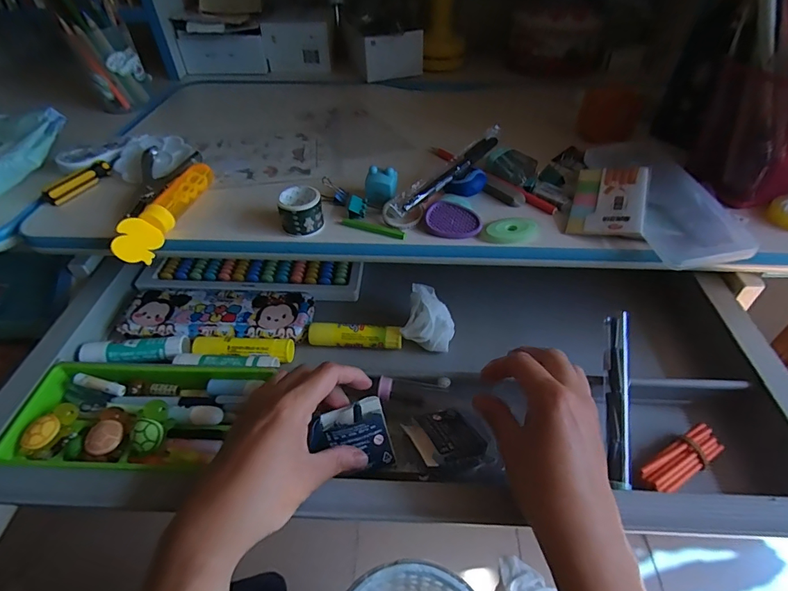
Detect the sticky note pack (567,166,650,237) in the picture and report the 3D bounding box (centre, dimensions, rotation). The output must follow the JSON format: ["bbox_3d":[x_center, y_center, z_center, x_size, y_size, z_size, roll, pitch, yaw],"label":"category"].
[{"bbox_3d":[0.189,-0.083,0.373,0.058,0.011,0.079,4,57,27],"label":"sticky note pack"}]

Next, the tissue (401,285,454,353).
[{"bbox_3d":[0.037,0.019,0.421,0.048,0.052,0.049,13,46,13],"label":"tissue"}]

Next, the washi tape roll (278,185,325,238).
[{"bbox_3d":[-0.082,-0.074,0.372,0.036,0.031,0.039,-11,46,-10],"label":"washi tape roll"}]

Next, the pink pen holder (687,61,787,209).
[{"bbox_3d":[0.328,-0.141,0.371,0.074,0.100,0.087,-11,46,-11],"label":"pink pen holder"}]

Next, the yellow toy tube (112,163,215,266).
[{"bbox_3d":[-0.204,-0.078,0.380,0.022,0.023,0.134,6,45,6],"label":"yellow toy tube"}]

